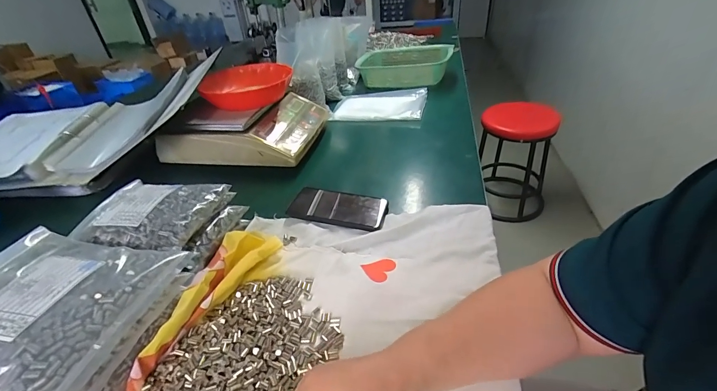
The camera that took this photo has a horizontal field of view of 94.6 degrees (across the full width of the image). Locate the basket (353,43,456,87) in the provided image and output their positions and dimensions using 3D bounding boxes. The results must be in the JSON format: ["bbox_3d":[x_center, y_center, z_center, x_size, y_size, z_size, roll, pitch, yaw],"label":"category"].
[{"bbox_3d":[0.142,-0.424,1.088,0.305,0.081,0.223,11,39,20],"label":"basket"}]

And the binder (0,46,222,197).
[{"bbox_3d":[-0.589,-0.156,0.742,0.526,0.166,0.297,-9,36,-6],"label":"binder"}]

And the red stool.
[{"bbox_3d":[0.748,-0.178,1.592,0.319,0.486,0.371,10,39,20],"label":"red stool"}]

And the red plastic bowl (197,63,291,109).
[{"bbox_3d":[-0.250,-0.251,0.764,0.194,0.057,0.158,-9,36,-6],"label":"red plastic bowl"}]

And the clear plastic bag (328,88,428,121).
[{"bbox_3d":[0.056,-0.255,0.923,0.251,0.033,0.178,4,37,12],"label":"clear plastic bag"}]

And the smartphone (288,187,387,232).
[{"bbox_3d":[-0.037,0.020,0.560,0.164,0.014,0.074,8,38,17],"label":"smartphone"}]

